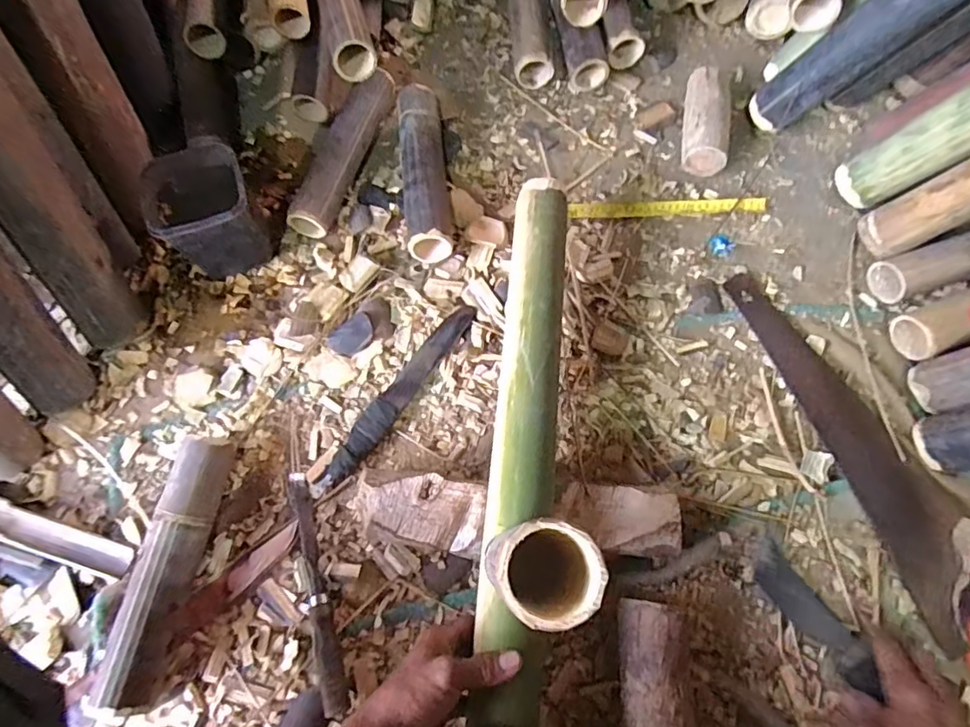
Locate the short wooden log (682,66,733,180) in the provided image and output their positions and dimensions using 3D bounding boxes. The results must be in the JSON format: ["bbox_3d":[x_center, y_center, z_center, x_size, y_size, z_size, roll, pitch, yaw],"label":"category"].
[{"bbox_3d":[0.312,-0.340,0.780,0.057,0.061,0.162,10,69,5],"label":"short wooden log"}]

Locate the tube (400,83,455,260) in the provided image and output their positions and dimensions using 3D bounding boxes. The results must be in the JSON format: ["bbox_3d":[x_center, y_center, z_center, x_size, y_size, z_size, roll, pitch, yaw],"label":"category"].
[{"bbox_3d":[-0.082,-0.259,0.745,0.060,0.065,0.265,-7,68,-2],"label":"tube"}]

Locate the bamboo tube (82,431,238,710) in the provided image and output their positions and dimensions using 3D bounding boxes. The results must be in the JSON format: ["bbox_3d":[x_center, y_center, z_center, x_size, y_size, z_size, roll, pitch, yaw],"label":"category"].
[{"bbox_3d":[-0.321,0.206,0.568,0.054,0.060,0.253,6,68,4],"label":"bamboo tube"}]

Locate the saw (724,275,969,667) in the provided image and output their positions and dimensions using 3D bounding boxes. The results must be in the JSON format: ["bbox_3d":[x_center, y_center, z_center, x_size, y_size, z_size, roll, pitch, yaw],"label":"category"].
[{"bbox_3d":[0.439,0.101,0.616,0.116,0.029,0.503,-23,69,-8],"label":"saw"}]

